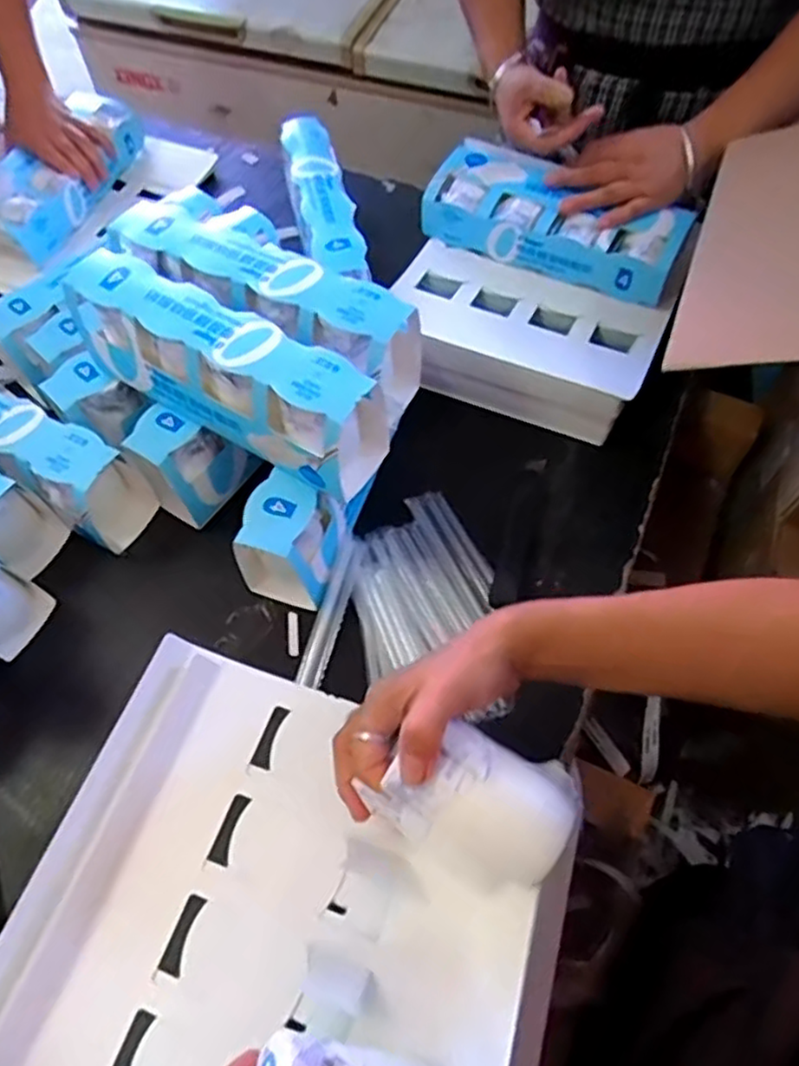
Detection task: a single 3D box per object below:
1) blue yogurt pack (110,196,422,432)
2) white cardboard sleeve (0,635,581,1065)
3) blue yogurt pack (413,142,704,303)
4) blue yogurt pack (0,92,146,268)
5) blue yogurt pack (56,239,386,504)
[{"bbox_3d":[-0.110,-0.191,0.581,0.281,0.083,0.070,26,64,15],"label":"blue yogurt pack"},{"bbox_3d":[-0.062,0.239,0.434,0.328,0.074,0.265,16,61,8],"label":"white cardboard sleeve"},{"bbox_3d":[0.170,-0.346,0.751,0.271,0.067,0.123,24,63,14],"label":"blue yogurt pack"},{"bbox_3d":[-0.426,-0.447,0.871,0.107,0.068,0.266,20,62,12],"label":"blue yogurt pack"},{"bbox_3d":[-0.138,-0.132,0.554,0.271,0.094,0.072,28,64,16],"label":"blue yogurt pack"}]

